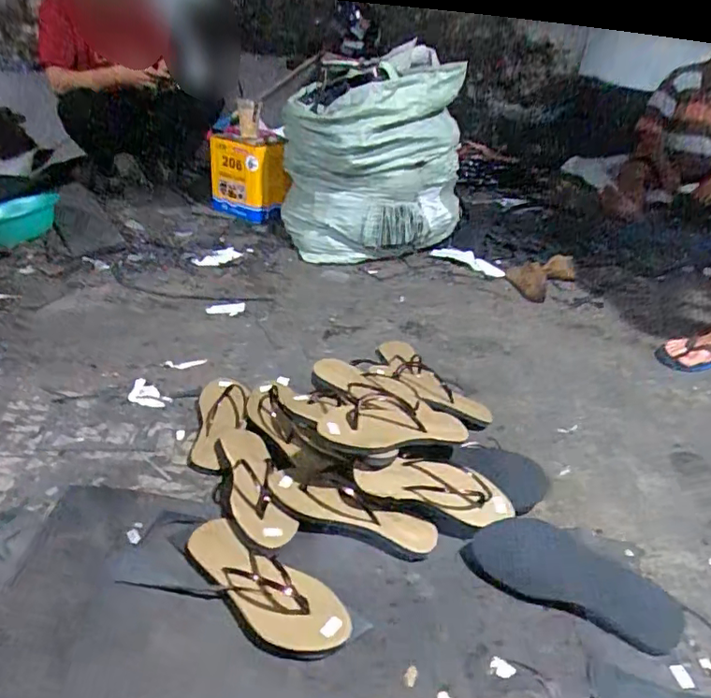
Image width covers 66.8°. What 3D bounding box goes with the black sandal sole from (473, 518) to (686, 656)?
[{"bbox_3d":[0.289,0.298,0.708,0.251,0.034,0.111,19,33,21],"label":"black sandal sole"}]

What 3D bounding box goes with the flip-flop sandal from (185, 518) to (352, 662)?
[{"bbox_3d":[-0.112,0.281,0.650,0.228,0.048,0.093,19,33,22],"label":"flip-flop sandal"}]

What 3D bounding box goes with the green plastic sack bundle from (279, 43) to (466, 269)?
[{"bbox_3d":[0.044,-0.547,1.641,0.539,0.543,0.547,6,30,3],"label":"green plastic sack bundle"}]

